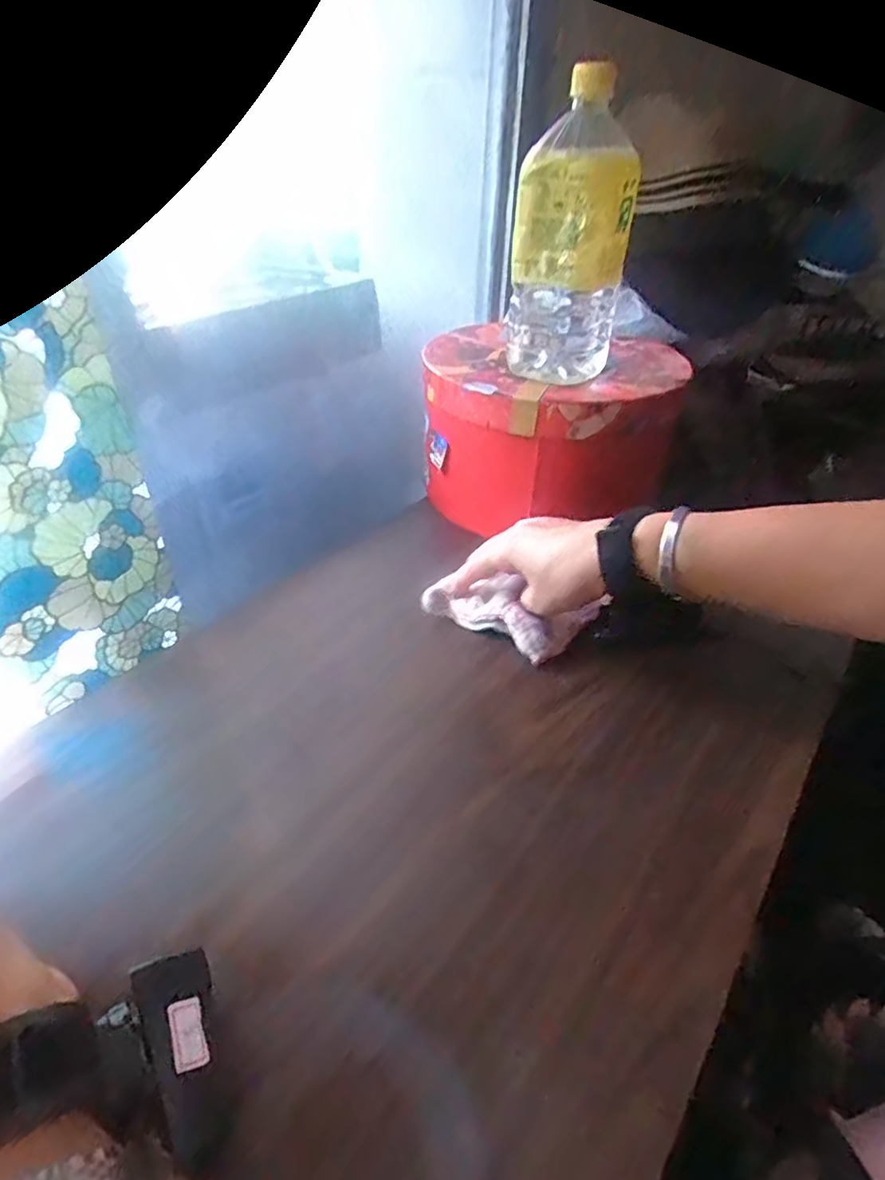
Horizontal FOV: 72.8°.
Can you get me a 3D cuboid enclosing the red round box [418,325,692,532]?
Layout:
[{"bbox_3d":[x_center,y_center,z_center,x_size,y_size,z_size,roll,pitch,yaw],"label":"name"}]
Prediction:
[{"bbox_3d":[0.117,-0.181,0.656,0.249,0.140,0.251,1,37,0],"label":"red round box"}]

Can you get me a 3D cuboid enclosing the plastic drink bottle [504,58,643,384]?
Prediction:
[{"bbox_3d":[0.116,-0.302,0.531,0.082,0.233,0.081,29,45,31],"label":"plastic drink bottle"}]

